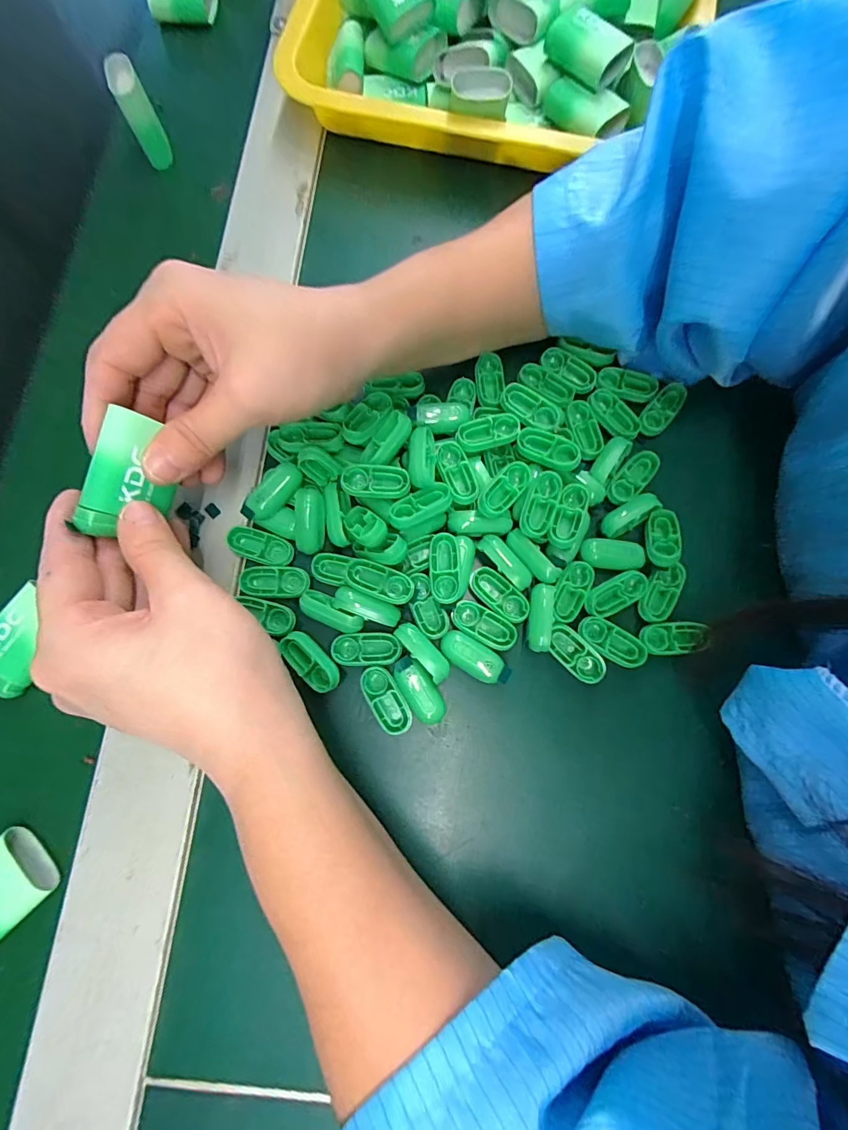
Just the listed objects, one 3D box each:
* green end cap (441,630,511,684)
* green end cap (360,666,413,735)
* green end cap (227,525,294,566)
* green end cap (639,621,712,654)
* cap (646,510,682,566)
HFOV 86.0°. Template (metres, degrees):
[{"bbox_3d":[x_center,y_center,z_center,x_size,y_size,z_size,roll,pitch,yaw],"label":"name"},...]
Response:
[{"bbox_3d":[0.025,0.045,0.221,0.036,0.004,0.017,28,78,7],"label":"green end cap"},{"bbox_3d":[-0.018,0.065,0.219,0.016,0.007,0.033,-30,78,-7],"label":"green end cap"},{"bbox_3d":[-0.084,-0.010,0.234,0.033,0.006,0.016,17,77,4],"label":"green end cap"},{"bbox_3d":[0.125,0.036,0.226,0.032,0.004,0.015,-3,76,-1],"label":"green end cap"},{"bbox_3d":[0.123,-0.015,0.234,0.016,0.008,0.035,18,55,4],"label":"cap"}]

